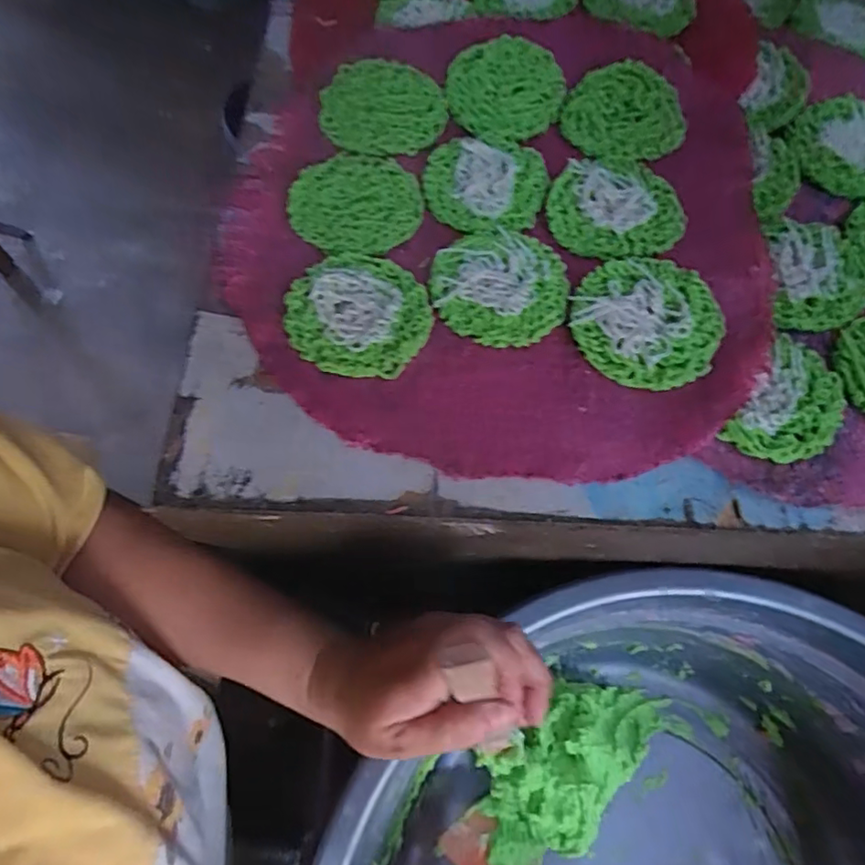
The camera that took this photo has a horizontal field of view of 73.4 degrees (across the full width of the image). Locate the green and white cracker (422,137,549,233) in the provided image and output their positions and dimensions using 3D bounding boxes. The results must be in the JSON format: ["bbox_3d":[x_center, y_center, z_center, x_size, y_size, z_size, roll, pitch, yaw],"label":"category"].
[{"bbox_3d":[0.034,-0.159,0.372,0.076,0.009,0.071,0,65,0],"label":"green and white cracker"}]

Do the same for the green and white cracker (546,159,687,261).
[{"bbox_3d":[0.110,-0.135,0.349,0.076,0.008,0.071,0,65,0],"label":"green and white cracker"}]

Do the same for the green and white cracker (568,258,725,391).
[{"bbox_3d":[0.119,-0.062,0.321,0.077,0.010,0.078,-20,67,-9],"label":"green and white cracker"}]

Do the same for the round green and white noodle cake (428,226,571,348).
[{"bbox_3d":[0.039,-0.087,0.336,0.077,0.005,0.074,7,66,3],"label":"round green and white noodle cake"}]

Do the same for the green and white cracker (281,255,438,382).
[{"bbox_3d":[-0.041,-0.067,0.326,0.076,0.009,0.075,0,65,0],"label":"green and white cracker"}]

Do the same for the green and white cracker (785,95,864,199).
[{"bbox_3d":[0.278,-0.191,0.384,0.076,0.007,0.082,1,71,-2],"label":"green and white cracker"}]

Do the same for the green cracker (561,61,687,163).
[{"bbox_3d":[0.127,-0.211,0.382,0.074,0.013,0.071,-25,68,-11],"label":"green cracker"}]

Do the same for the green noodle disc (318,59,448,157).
[{"bbox_3d":[-0.033,-0.214,0.381,0.082,0.015,0.065,4,66,1],"label":"green noodle disc"}]

